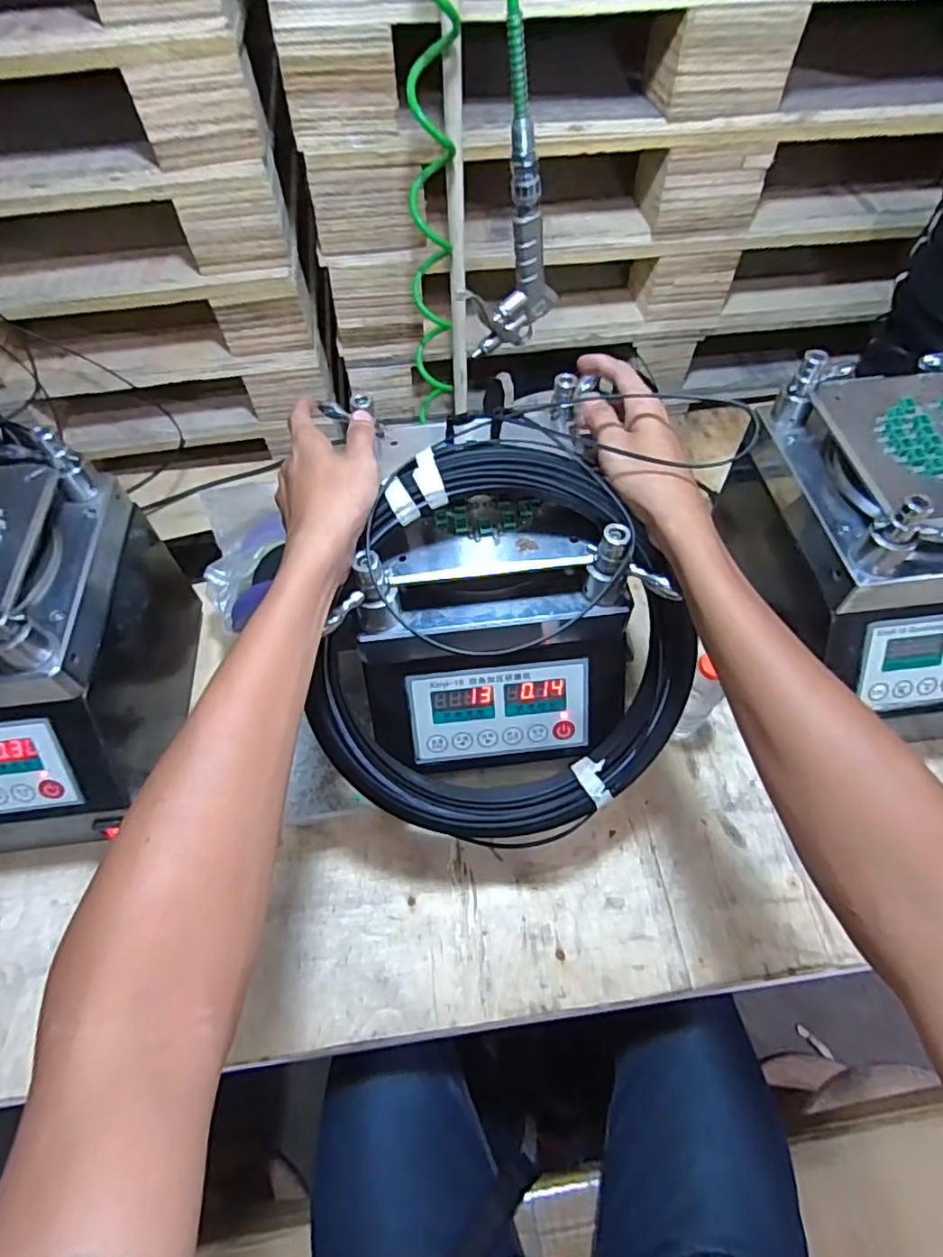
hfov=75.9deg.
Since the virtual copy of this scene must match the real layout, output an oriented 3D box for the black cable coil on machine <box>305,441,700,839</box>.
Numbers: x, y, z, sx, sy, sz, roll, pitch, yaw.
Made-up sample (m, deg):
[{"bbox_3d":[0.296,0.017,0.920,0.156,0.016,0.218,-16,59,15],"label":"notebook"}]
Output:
[{"bbox_3d":[0.036,0.029,0.461,0.279,0.038,0.306,-1,105,-3],"label":"black cable coil on machine"}]

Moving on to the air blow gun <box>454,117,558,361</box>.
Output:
[{"bbox_3d":[0.036,-0.327,0.522,0.086,0.163,0.029,-30,62,-16],"label":"air blow gun"}]

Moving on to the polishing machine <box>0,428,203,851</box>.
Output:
[{"bbox_3d":[-0.416,0.026,0.565,0.222,0.272,0.291,-11,58,-5],"label":"polishing machine"}]

